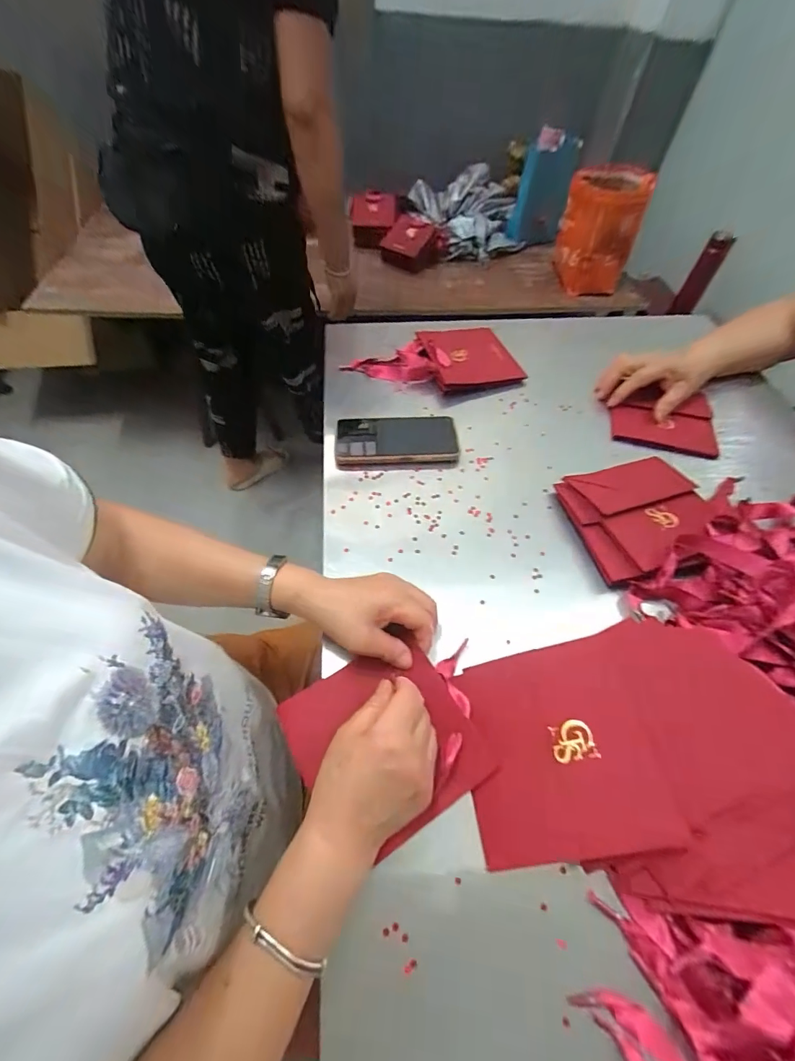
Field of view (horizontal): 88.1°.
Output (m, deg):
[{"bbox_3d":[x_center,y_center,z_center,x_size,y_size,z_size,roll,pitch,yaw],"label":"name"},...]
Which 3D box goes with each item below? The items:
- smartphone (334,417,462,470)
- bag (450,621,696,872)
[{"bbox_3d":[-0.001,-0.118,0.548,0.159,0.013,0.085,-4,58,-5],"label":"smartphone"},{"bbox_3d":[0.126,0.167,0.325,0.142,0.010,0.148,-17,55,16],"label":"bag"}]

